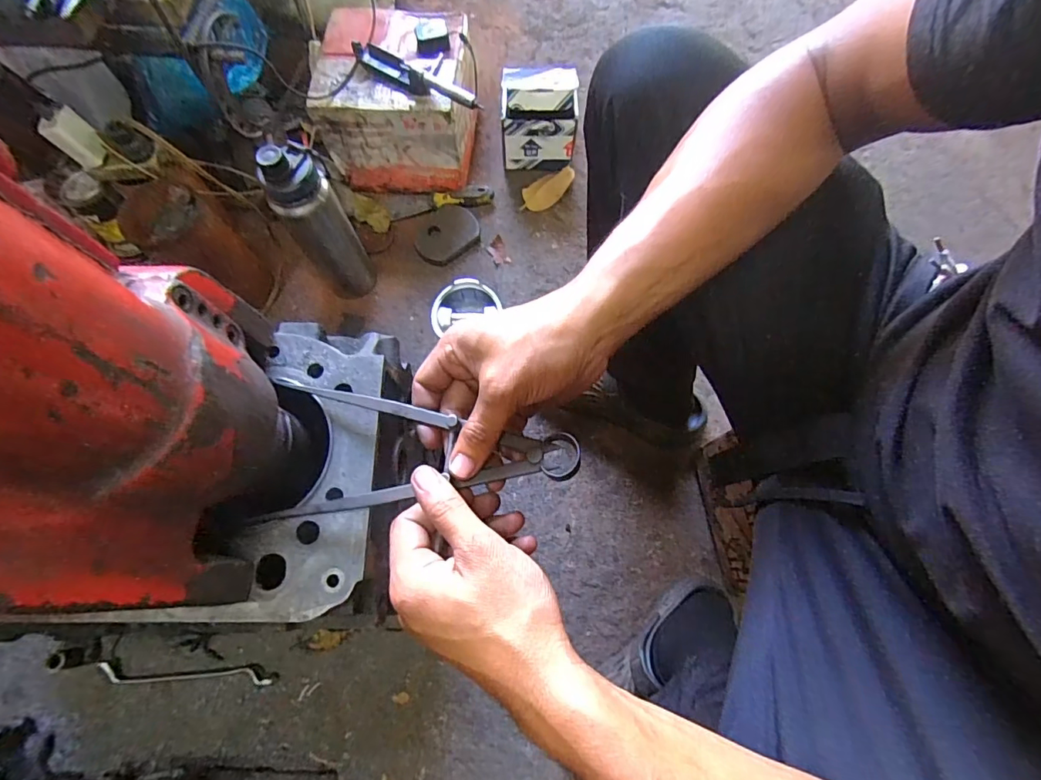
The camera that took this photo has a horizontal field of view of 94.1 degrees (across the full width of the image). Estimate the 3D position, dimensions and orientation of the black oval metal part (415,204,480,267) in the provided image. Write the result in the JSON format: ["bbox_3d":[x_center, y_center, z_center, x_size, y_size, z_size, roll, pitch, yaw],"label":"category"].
[{"bbox_3d":[-0.129,-0.269,0.837,0.094,0.007,0.118,43,76,11],"label":"black oval metal part"}]

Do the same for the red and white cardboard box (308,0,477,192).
[{"bbox_3d":[-0.194,-0.482,0.813,0.221,0.176,0.220,3,72,-1],"label":"red and white cardboard box"}]

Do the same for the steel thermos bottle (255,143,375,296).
[{"bbox_3d":[-0.285,-0.235,0.683,0.080,0.257,0.087,-31,76,-11],"label":"steel thermos bottle"}]

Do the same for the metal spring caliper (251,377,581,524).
[{"bbox_3d":[-0.069,0.042,0.307,0.209,0.021,0.094,2,71,13],"label":"metal spring caliper"}]

